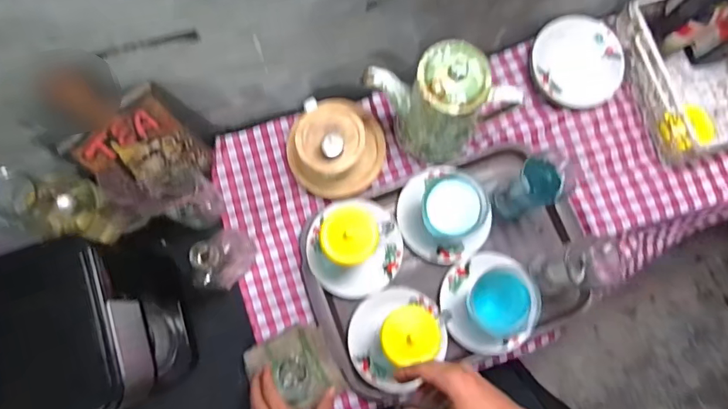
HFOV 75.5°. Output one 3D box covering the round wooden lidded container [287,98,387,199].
[{"bbox_3d":[-0.037,-0.084,0.707,0.136,0.120,0.127,0,78,-1],"label":"round wooden lidded container"}]

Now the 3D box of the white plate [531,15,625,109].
[{"bbox_3d":[0.343,-0.228,0.758,0.143,0.034,0.142,0,78,-1],"label":"white plate"}]

